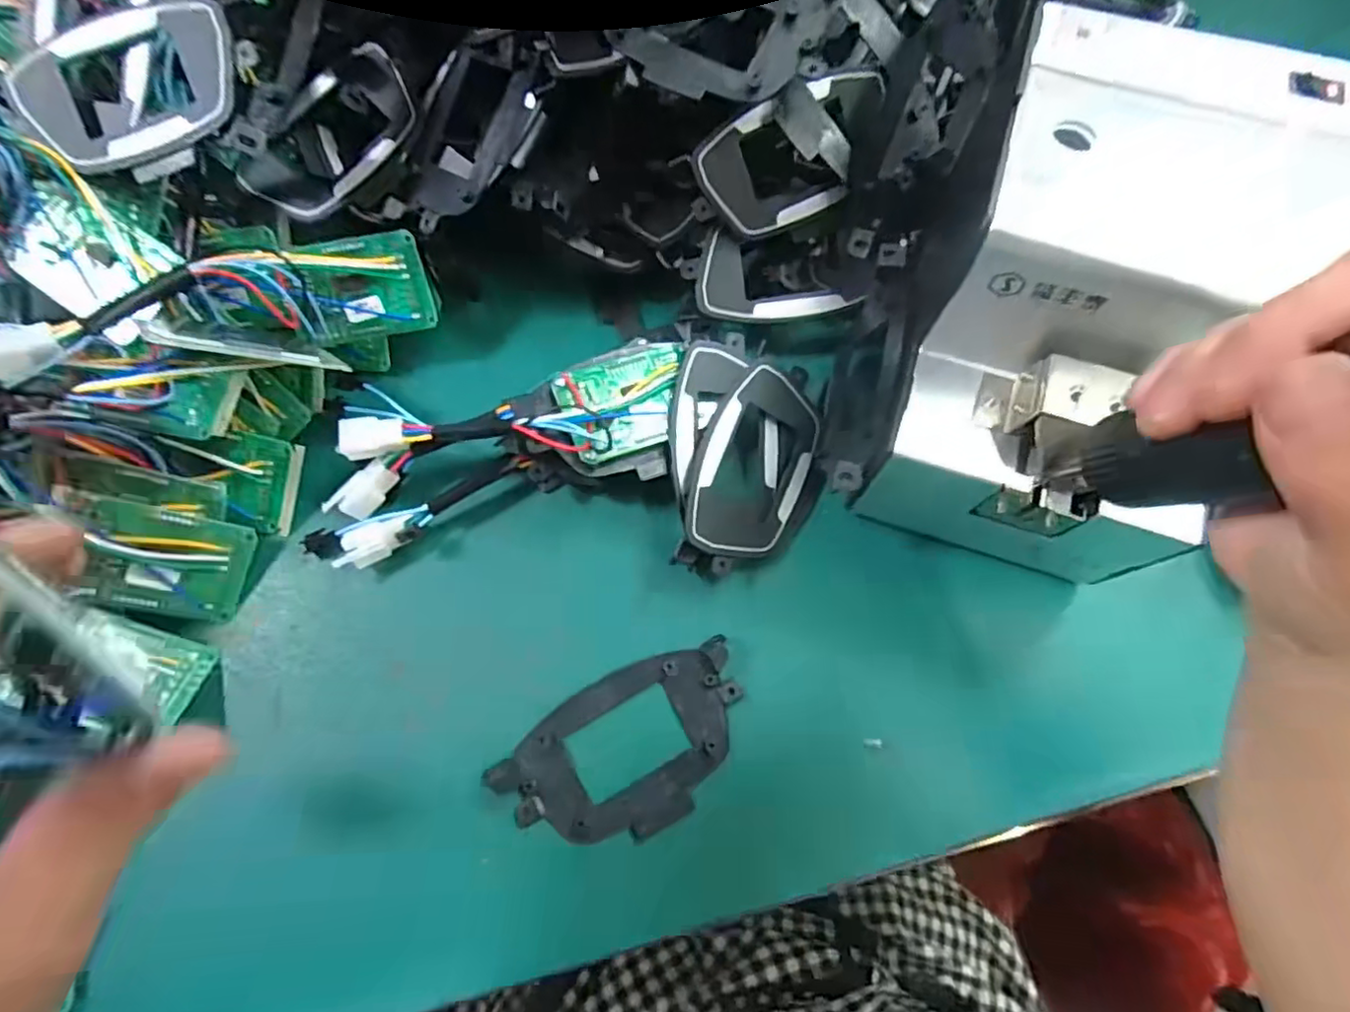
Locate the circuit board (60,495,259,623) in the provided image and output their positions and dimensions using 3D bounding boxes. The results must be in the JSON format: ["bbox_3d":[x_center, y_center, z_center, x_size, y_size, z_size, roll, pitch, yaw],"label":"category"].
[{"bbox_3d":[-0.245,0.026,0.302,0.069,0.009,0.048,20,79,-38],"label":"circuit board"}]

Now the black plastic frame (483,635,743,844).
[{"bbox_3d":[-0.020,0.113,0.293,0.118,0.009,0.069,-29,74,-8],"label":"black plastic frame"}]

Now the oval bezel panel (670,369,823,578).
[{"bbox_3d":[0.042,-0.016,0.325,0.067,0.015,0.113,25,76,-20],"label":"oval bezel panel"}]

